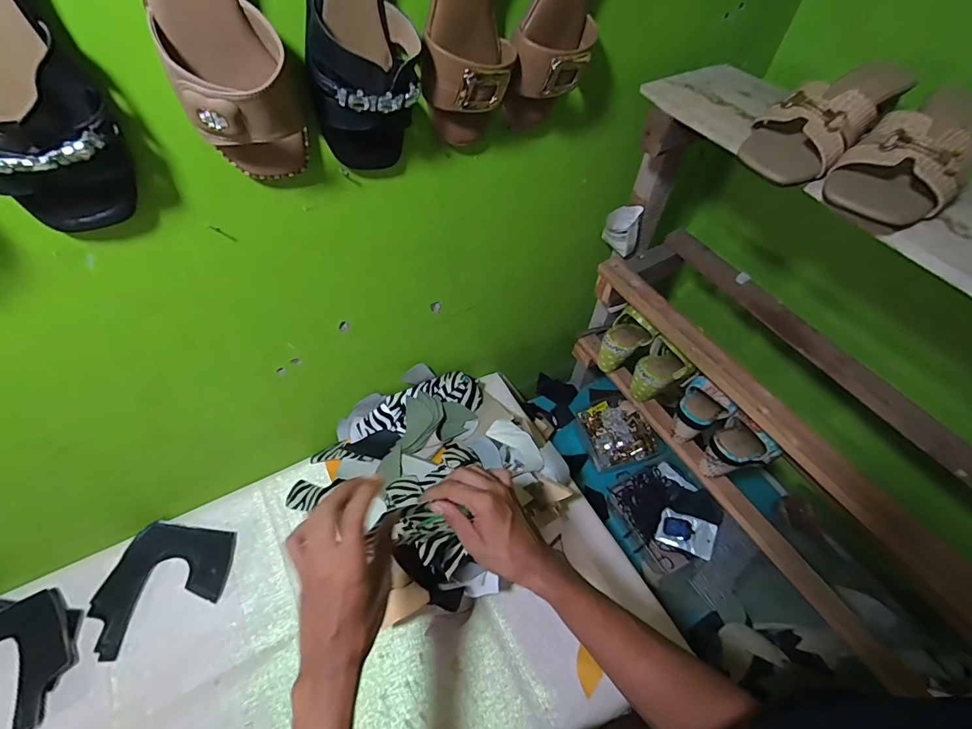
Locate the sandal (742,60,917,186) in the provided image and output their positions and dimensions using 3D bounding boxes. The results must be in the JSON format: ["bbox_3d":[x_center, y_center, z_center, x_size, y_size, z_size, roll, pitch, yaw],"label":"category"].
[{"bbox_3d":[0.357,-0.265,0.442,0.098,0.064,0.233,38,60,22],"label":"sandal"}]

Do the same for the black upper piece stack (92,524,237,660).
[{"bbox_3d":[-0.528,0.361,0.694,0.193,0.007,0.190,7,53,1],"label":"black upper piece stack"}]

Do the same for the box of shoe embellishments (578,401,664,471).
[{"bbox_3d":[0.298,0.150,0.970,0.138,0.035,0.150,-14,56,-14],"label":"box of shoe embellishments"}]

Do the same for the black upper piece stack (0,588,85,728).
[{"bbox_3d":[-0.708,0.434,0.620,0.190,0.025,0.173,-5,54,-8],"label":"black upper piece stack"}]

